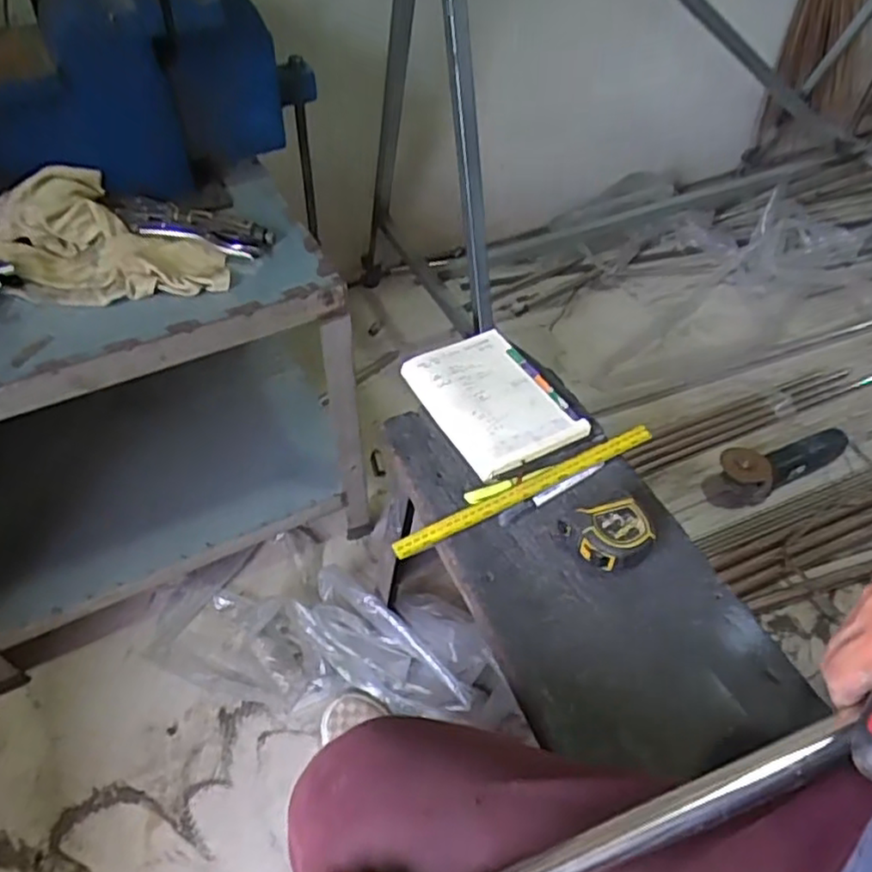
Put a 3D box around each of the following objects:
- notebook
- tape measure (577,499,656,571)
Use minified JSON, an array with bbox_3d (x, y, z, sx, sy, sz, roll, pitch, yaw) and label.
[{"bbox_3d":[0.073,-0.048,0.864,0.156,0.023,0.211,-27,55,-22],"label":"notebook"},{"bbox_3d":[0.187,0.105,0.723,0.076,0.046,0.066,-19,53,-17],"label":"tape measure"}]

